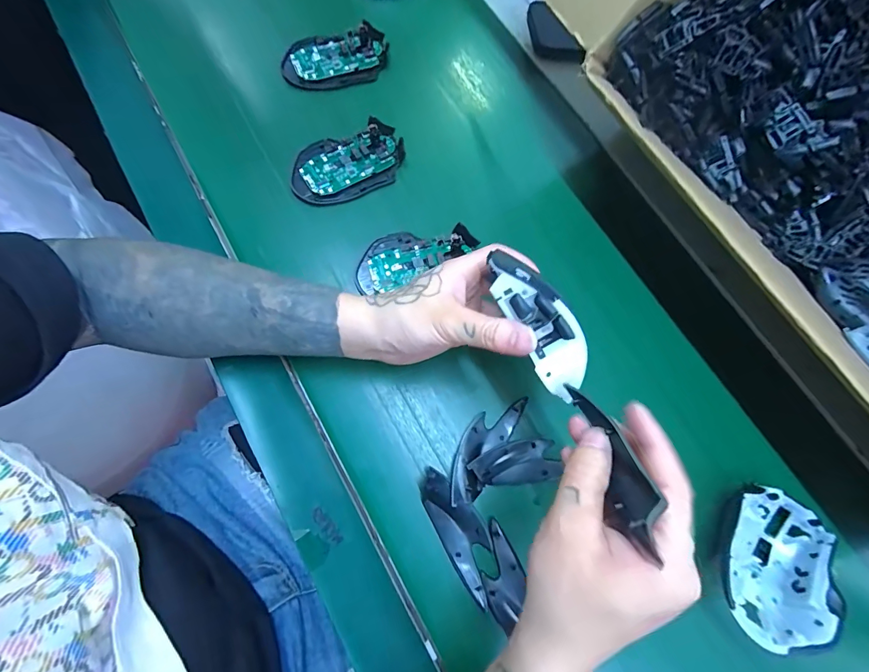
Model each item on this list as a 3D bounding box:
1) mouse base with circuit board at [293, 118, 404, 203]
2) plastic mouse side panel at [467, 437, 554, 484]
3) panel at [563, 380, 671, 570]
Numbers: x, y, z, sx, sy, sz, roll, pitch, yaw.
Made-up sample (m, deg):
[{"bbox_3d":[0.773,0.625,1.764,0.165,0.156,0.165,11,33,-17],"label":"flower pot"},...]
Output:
[{"bbox_3d":[-0.085,-0.172,0.392,0.116,0.014,0.064,-26,77,-8],"label":"mouse base with circuit board"},{"bbox_3d":[0.063,0.097,0.317,0.071,0.017,0.020,-22,76,-7],"label":"plastic mouse side panel"},{"bbox_3d":[0.098,0.069,0.213,0.021,0.030,0.097,-2,43,-2],"label":"panel"}]

